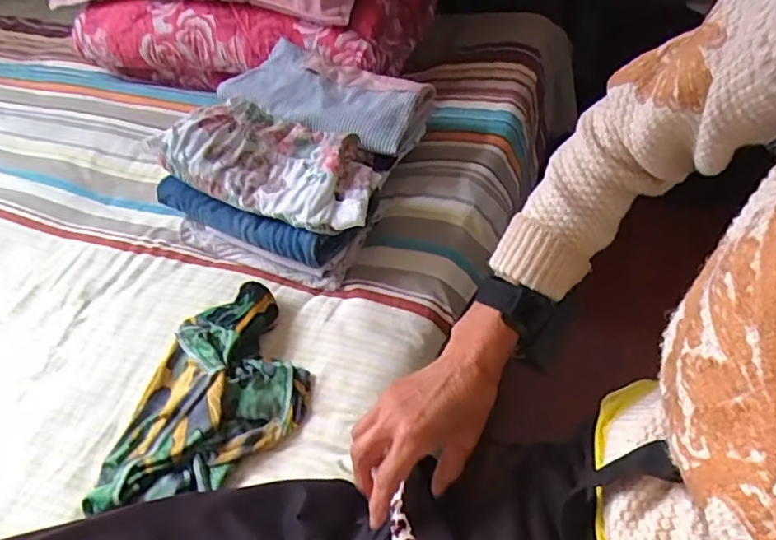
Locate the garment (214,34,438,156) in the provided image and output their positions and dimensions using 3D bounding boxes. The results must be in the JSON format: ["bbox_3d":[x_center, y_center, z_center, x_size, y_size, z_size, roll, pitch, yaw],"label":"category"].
[{"bbox_3d":[-0.096,-0.246,0.846,0.283,0.069,0.179,16,53,20],"label":"garment"}]

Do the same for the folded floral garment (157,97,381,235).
[{"bbox_3d":[-0.143,-0.147,0.724,0.284,0.071,0.144,16,54,21],"label":"folded floral garment"}]

